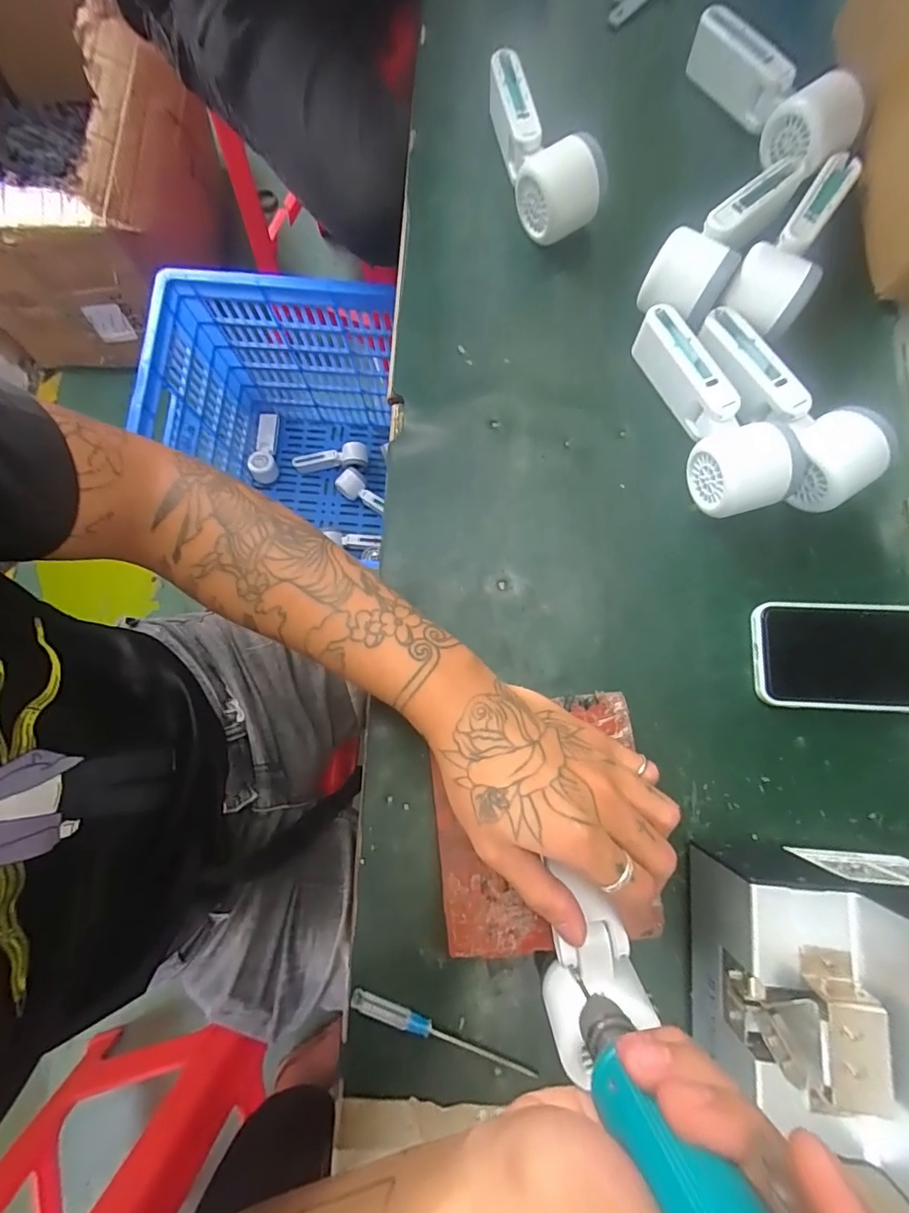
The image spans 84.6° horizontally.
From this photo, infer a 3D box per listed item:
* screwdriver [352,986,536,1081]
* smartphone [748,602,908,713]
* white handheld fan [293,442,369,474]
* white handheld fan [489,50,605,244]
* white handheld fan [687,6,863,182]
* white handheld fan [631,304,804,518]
[{"bbox_3d":[-0.008,0.274,0.319,0.123,0.006,0.012,21,80,4],"label":"screwdriver"},{"bbox_3d":[0.293,0.036,0.356,0.150,0.009,0.075,1,78,3],"label":"smartphone"},{"bbox_3d":[-0.281,-0.333,1.138,0.171,0.050,0.054,-6,80,-1],"label":"white handheld fan"},{"bbox_3d":[0.074,-0.389,0.404,0.066,0.055,0.160,-10,80,-2],"label":"white handheld fan"},{"bbox_3d":[0.263,-0.432,0.422,0.059,0.062,0.181,-20,80,-4],"label":"white handheld fan"},{"bbox_3d":[0.193,-0.149,0.371,0.062,0.052,0.166,-15,80,-3],"label":"white handheld fan"}]

